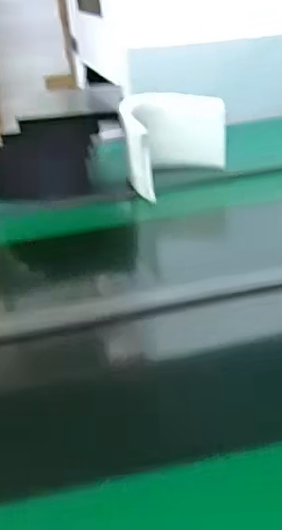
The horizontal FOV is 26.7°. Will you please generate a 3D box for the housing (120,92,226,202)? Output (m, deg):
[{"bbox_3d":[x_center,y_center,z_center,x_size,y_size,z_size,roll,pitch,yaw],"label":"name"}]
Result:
[{"bbox_3d":[0.070,-0.235,1.125,0.189,0.139,0.177,-9,30,-7],"label":"housing"}]

